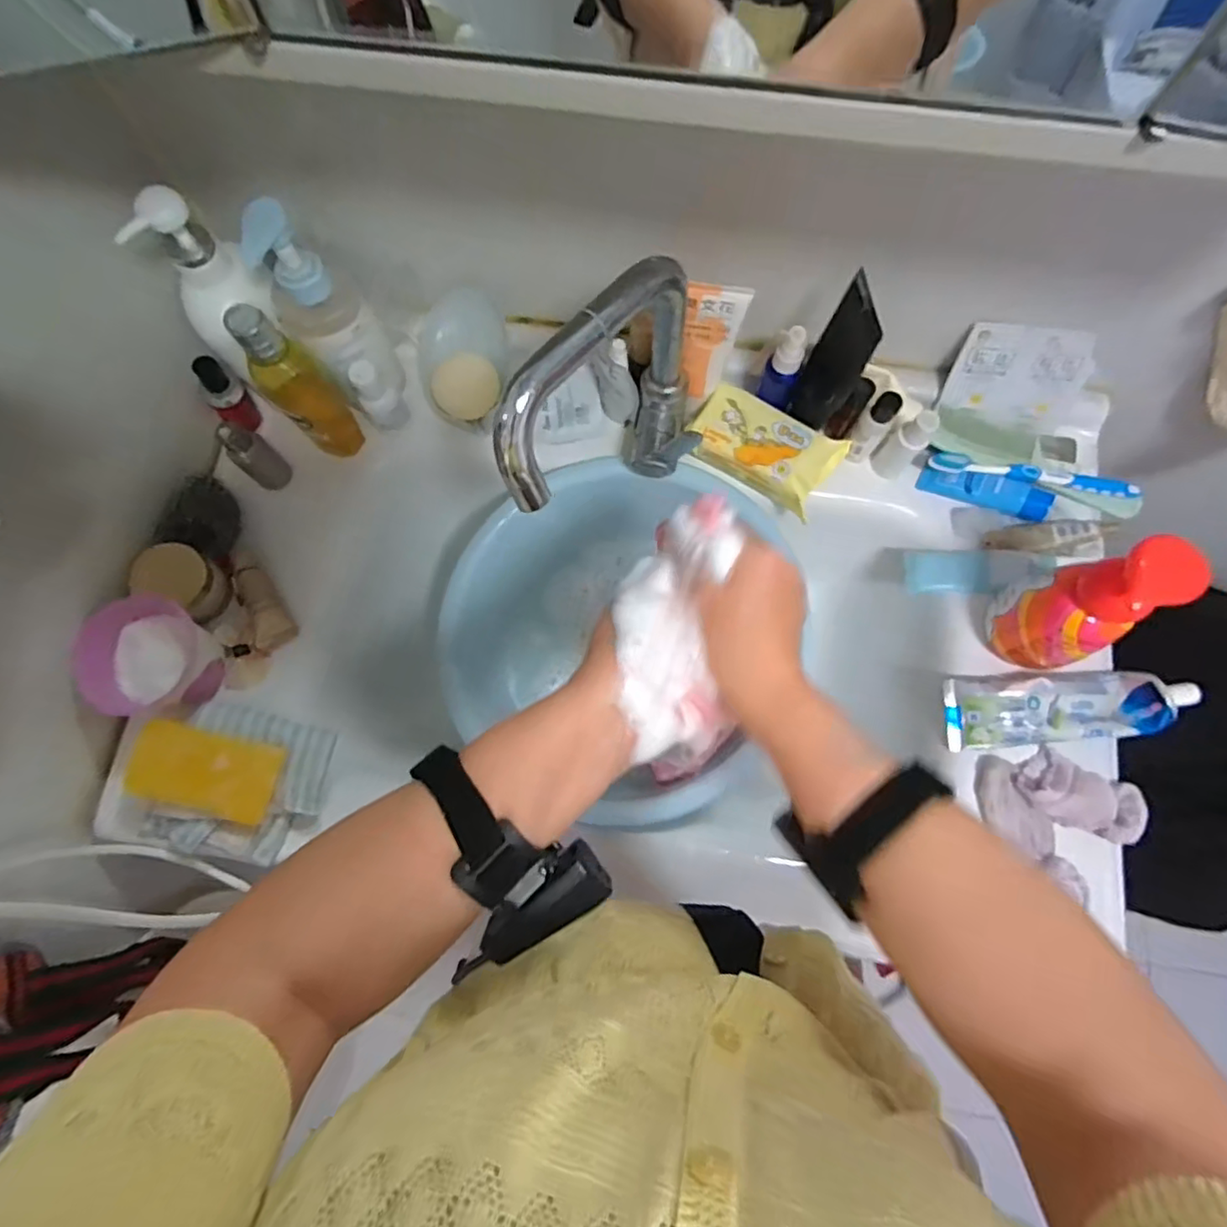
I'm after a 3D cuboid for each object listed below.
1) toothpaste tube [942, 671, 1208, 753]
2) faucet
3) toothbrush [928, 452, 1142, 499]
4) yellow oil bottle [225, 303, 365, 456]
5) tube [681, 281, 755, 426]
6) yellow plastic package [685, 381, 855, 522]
[{"bbox_3d":[0.365,0.073,0.505,0.175,0.041,0.057,-5,75,-1],"label":"toothpaste tube"},{"bbox_3d":[-0.005,-0.137,0.447,0.061,0.181,0.188,42,79,11],"label":"faucet"},{"bbox_3d":[0.370,-0.121,0.548,0.180,0.024,0.019,6,75,2],"label":"toothbrush"},{"bbox_3d":[-0.259,-0.190,0.512,0.053,0.151,0.050,0,75,1],"label":"yellow oil bottle"},{"bbox_3d":[0.078,-0.212,0.504,0.049,0.114,0.031,-1,75,0],"label":"tube"},{"bbox_3d":[0.135,-0.150,0.555,0.126,0.033,0.071,30,77,8],"label":"yellow plastic package"}]

